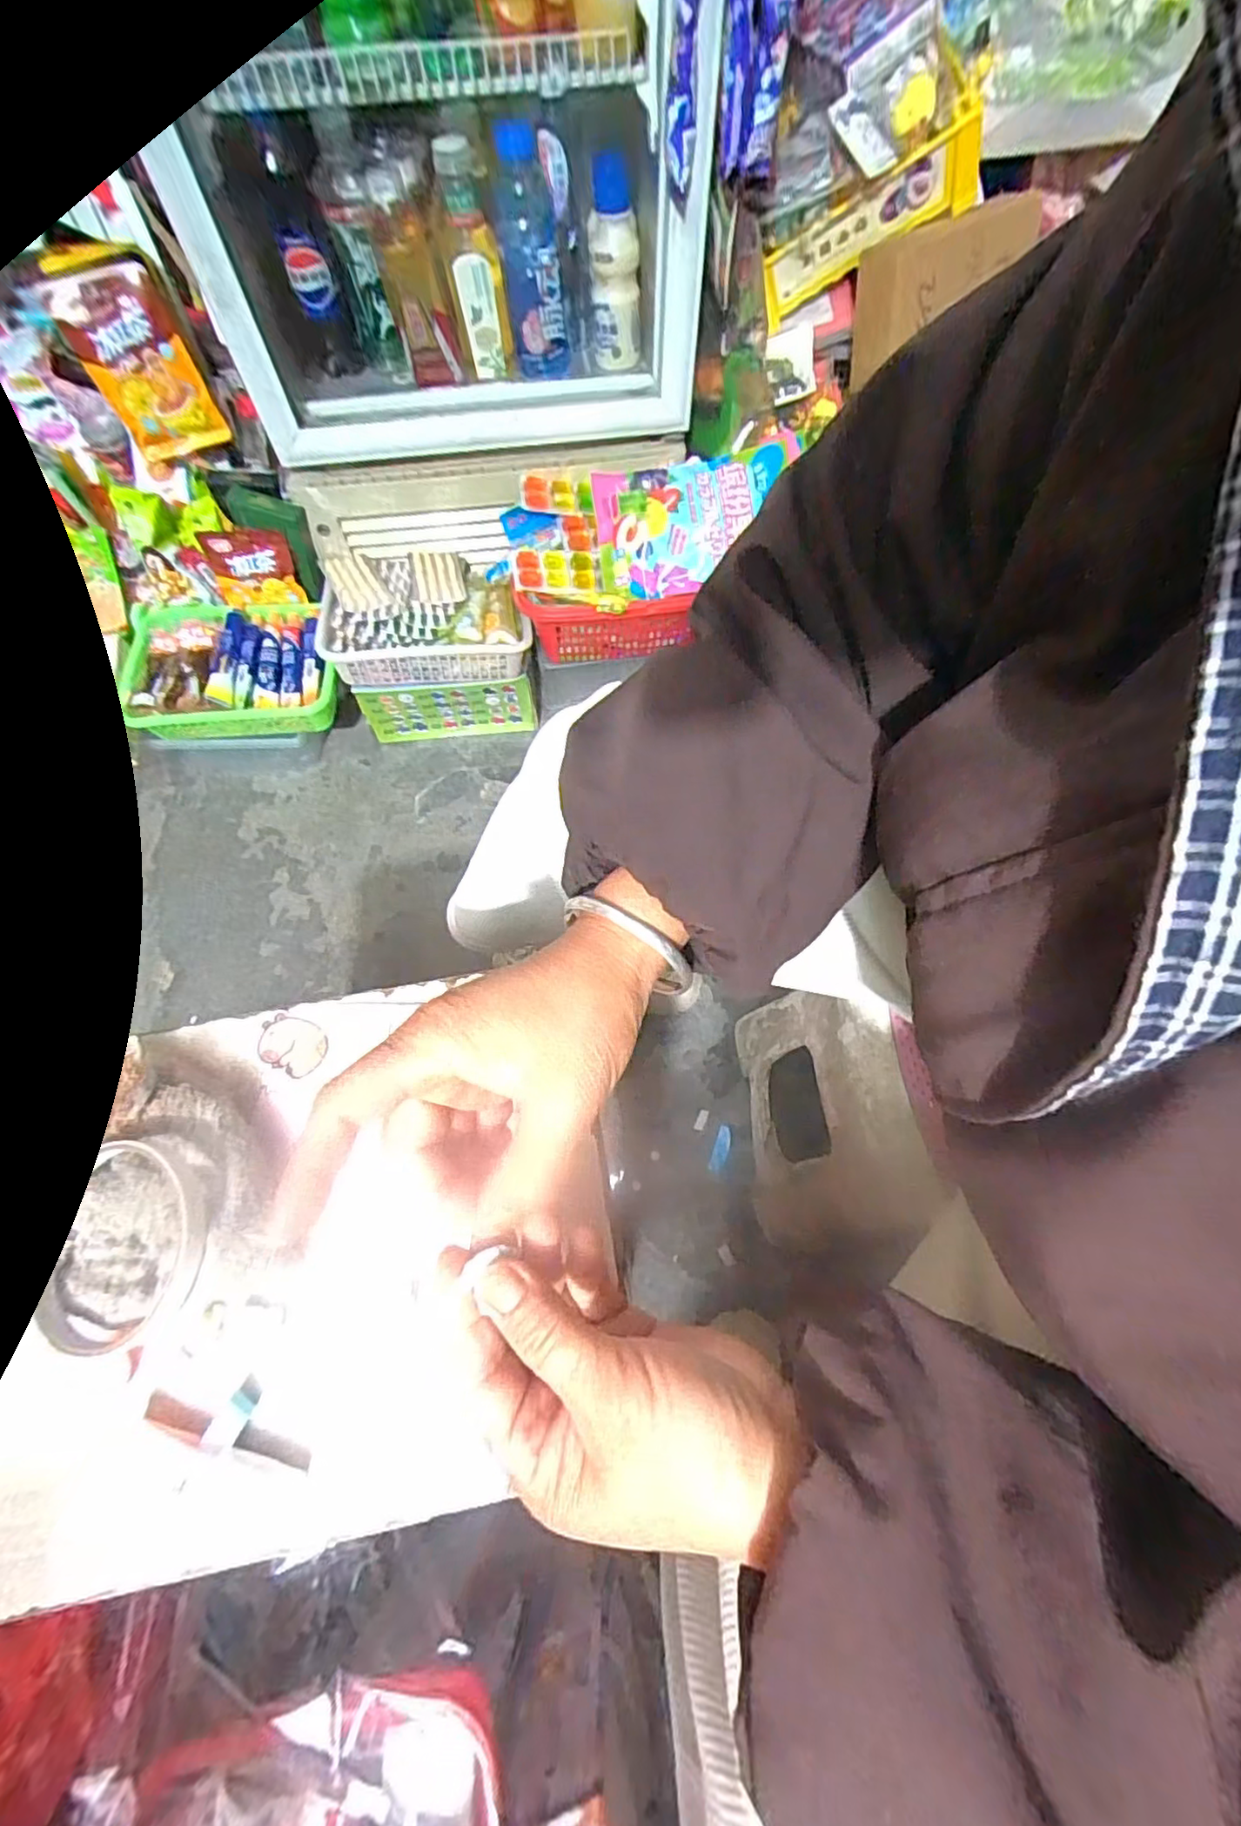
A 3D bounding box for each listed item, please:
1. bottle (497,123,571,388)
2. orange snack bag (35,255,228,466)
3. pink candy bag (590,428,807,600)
[{"bbox_3d":[-0.100,-0.757,0.735,0.069,0.199,0.061,-7,67,-4],"label":"bottle"},{"bbox_3d":[-0.555,-0.631,0.735,0.109,0.169,0.045,-31,70,-13],"label":"orange snack bag"},{"bbox_3d":[0.103,-0.504,0.794,0.269,0.036,0.166,-14,89,10],"label":"pink candy bag"}]

